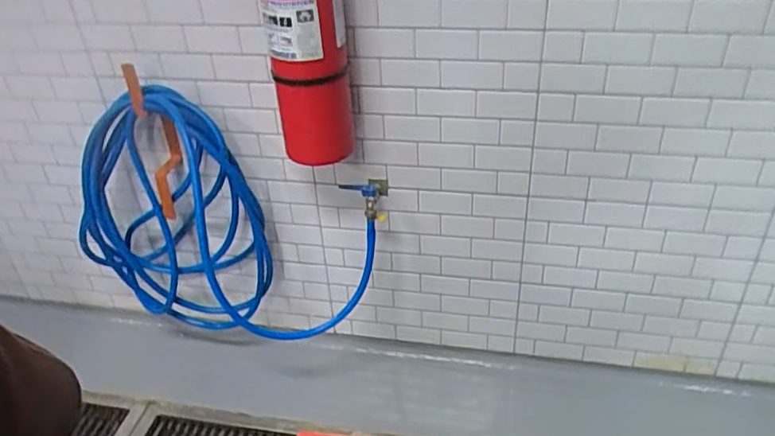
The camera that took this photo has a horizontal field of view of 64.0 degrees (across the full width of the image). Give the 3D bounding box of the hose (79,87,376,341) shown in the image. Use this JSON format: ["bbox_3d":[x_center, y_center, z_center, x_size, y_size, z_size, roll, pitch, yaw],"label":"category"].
[{"bbox_3d":[-0.451,0.028,1.623,0.804,0.641,0.312,14,38,24],"label":"hose"}]

